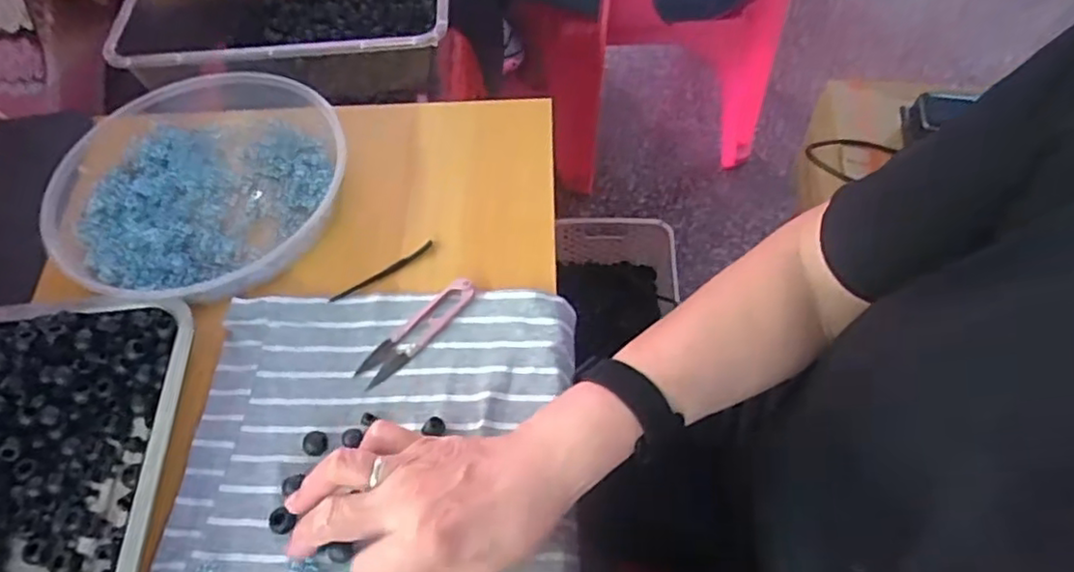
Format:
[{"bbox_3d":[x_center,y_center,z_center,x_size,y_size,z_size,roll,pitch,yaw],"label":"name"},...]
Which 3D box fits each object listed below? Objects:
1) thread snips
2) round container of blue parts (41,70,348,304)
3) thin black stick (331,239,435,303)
[{"bbox_3d":[-0.085,0.030,0.466,0.023,0.013,0.099,38,66,23],"label":"thread snips"},{"bbox_3d":[-0.265,-0.082,0.528,0.222,0.040,0.235,-1,57,2],"label":"round container of blue parts"},{"bbox_3d":[-0.117,-0.010,0.501,0.086,0.005,0.008,-31,61,-17],"label":"thin black stick"}]

